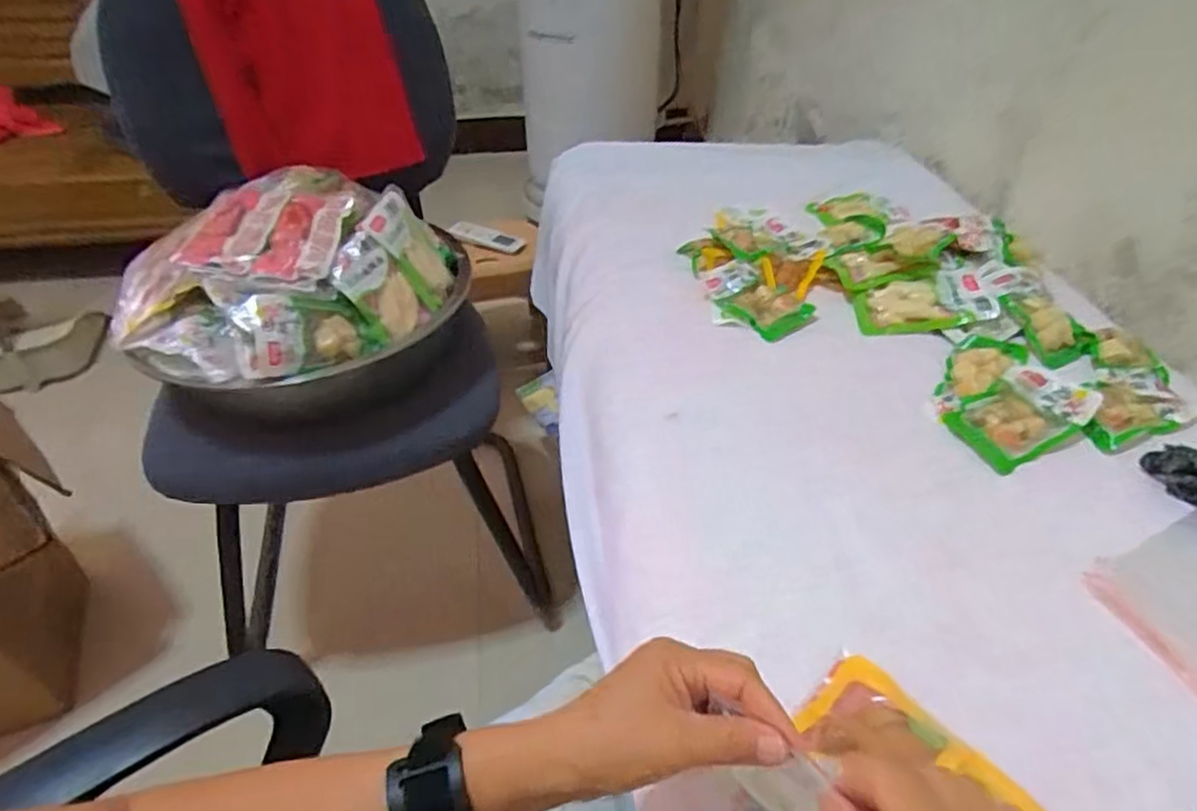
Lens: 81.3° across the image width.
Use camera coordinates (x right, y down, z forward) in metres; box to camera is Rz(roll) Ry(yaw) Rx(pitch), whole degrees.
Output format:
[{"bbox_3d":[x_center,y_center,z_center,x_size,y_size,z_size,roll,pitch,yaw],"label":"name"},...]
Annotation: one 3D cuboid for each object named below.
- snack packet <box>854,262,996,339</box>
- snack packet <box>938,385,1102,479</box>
[{"bbox_3d":[0.356,-0.114,0.763,0.147,0.013,0.079,-11,54,6],"label":"snack packet"},{"bbox_3d":[0.385,0.008,0.629,0.120,0.023,0.070,-17,41,-20],"label":"snack packet"}]

